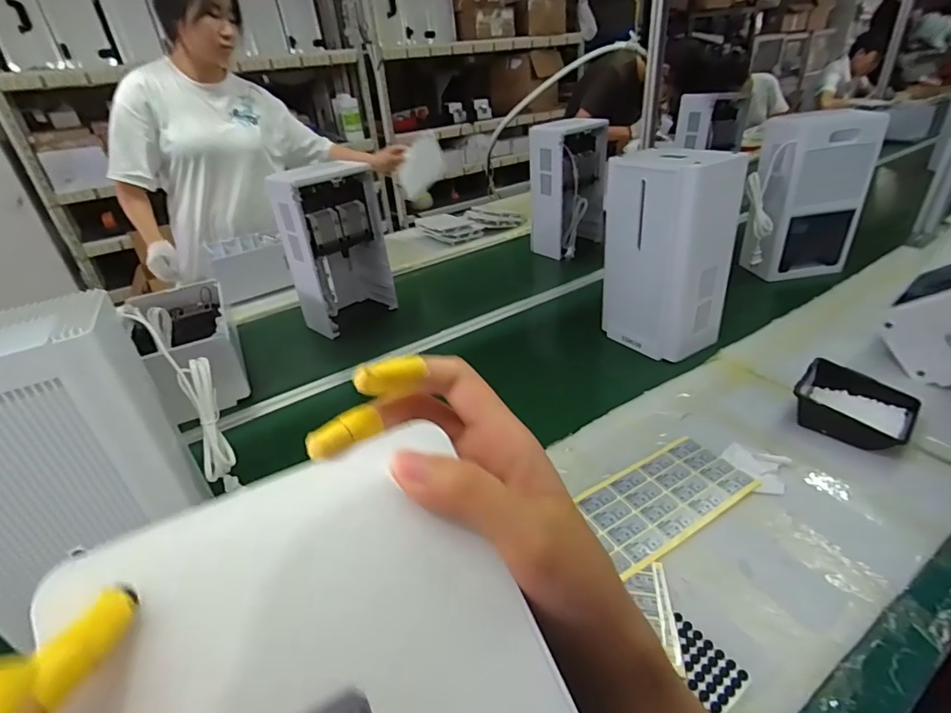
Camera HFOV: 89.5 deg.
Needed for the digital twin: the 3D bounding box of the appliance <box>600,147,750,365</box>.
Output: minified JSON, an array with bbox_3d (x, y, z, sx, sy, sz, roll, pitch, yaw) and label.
[{"bbox_3d":[0.353,-0.192,0.903,0.133,0.346,0.195,-20,34,-21],"label":"appliance"}]

